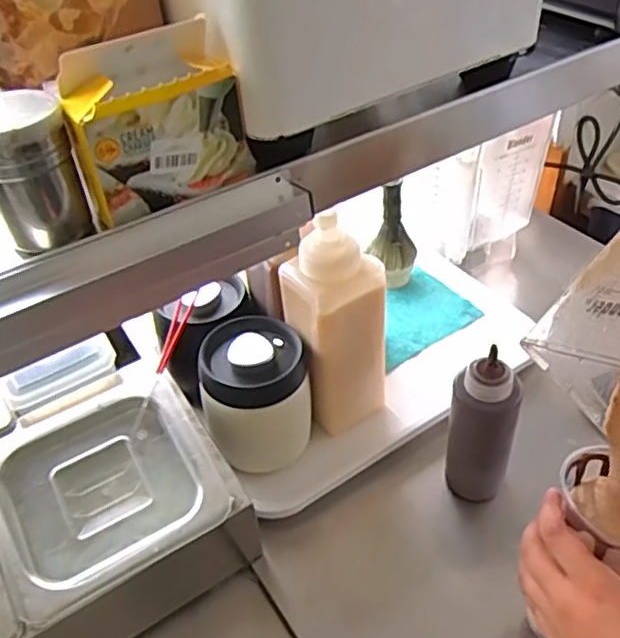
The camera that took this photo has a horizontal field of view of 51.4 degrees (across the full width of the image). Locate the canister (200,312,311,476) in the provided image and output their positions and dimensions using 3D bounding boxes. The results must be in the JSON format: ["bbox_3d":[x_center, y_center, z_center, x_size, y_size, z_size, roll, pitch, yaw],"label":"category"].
[{"bbox_3d":[-0.053,0.079,0.647,0.100,0.134,0.100,-2,42,2],"label":"canister"}]

